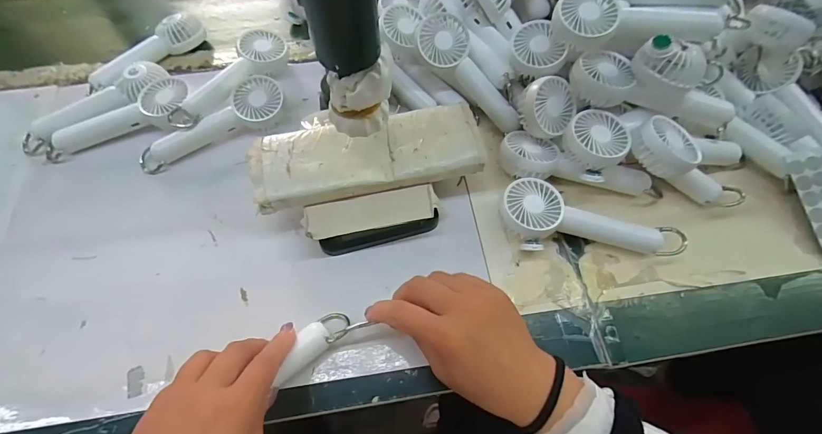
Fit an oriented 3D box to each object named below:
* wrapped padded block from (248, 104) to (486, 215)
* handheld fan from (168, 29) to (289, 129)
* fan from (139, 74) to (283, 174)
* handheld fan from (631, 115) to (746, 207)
[{"bbox_3d":[-0.040,-0.061,0.369,0.210,0.016,0.078,-11,62,-6],"label":"wrapped padded block"},{"bbox_3d":[-0.202,-0.154,0.444,0.050,0.033,0.160,23,64,12],"label":"handheld fan"},{"bbox_3d":[-0.218,-0.102,0.426,0.160,0.040,0.051,-24,64,-12],"label":"fan"},{"bbox_3d":[0.258,-0.051,0.368,0.124,0.037,0.050,27,59,-25],"label":"handheld fan"}]

